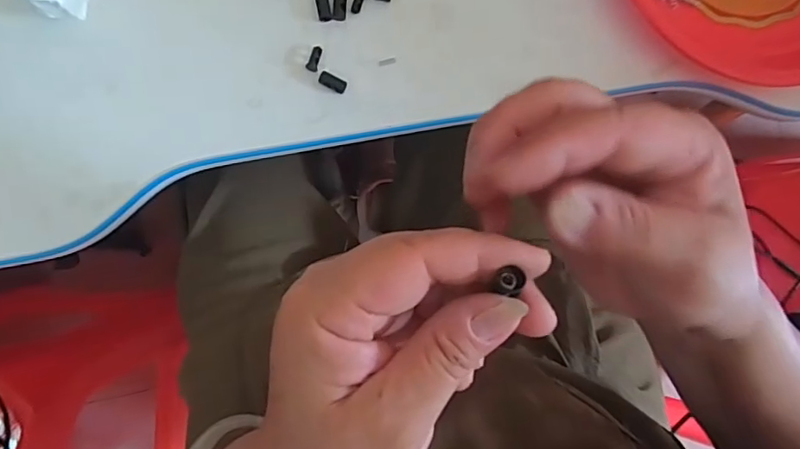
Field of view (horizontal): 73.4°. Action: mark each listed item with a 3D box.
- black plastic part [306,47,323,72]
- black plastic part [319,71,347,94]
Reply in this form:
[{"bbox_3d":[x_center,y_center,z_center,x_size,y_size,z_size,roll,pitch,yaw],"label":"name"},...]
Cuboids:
[{"bbox_3d":[-0.058,-0.113,0.363,0.008,0.004,0.018,17,84,-3],"label":"black plastic part"},{"bbox_3d":[-0.045,-0.097,0.362,0.019,0.004,0.010,26,84,-2],"label":"black plastic part"}]

